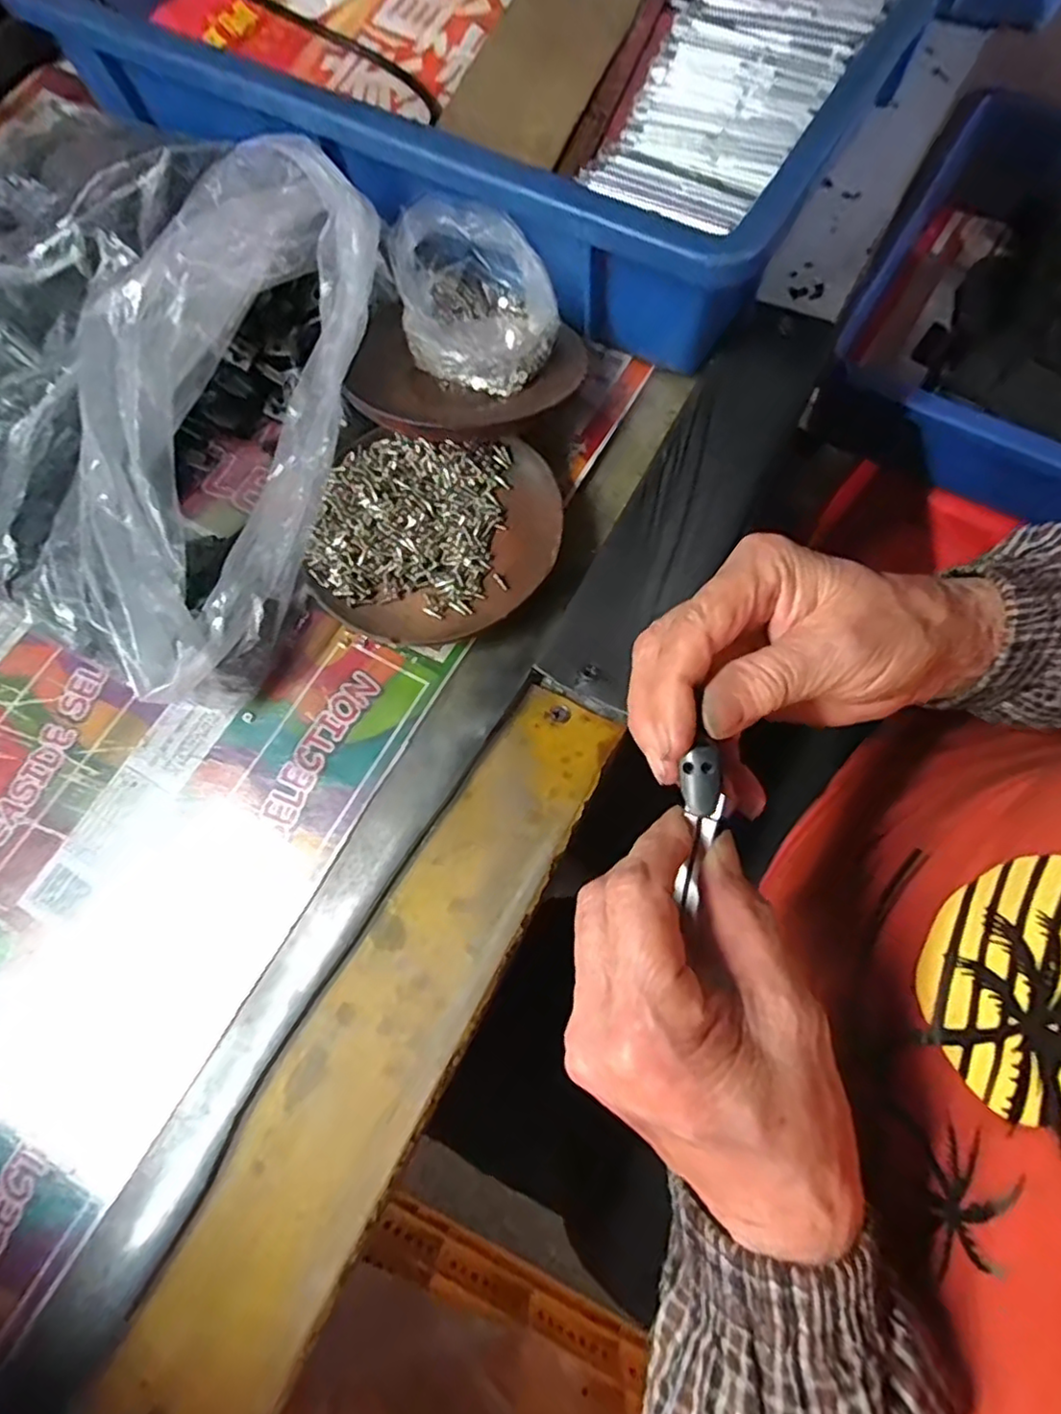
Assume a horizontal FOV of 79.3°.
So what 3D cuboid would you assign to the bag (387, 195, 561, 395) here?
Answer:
[{"bbox_3d":[-0.026,-0.191,0.298,0.070,0.042,0.080,-7,73,0],"label":"bag"}]

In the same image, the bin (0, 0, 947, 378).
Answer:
[{"bbox_3d":[-0.033,-0.378,0.354,0.442,0.077,0.287,31,77,11],"label":"bin"}]

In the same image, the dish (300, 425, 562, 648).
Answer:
[{"bbox_3d":[-0.041,-0.076,0.288,0.106,0.019,0.099,-1,73,2],"label":"dish"}]

